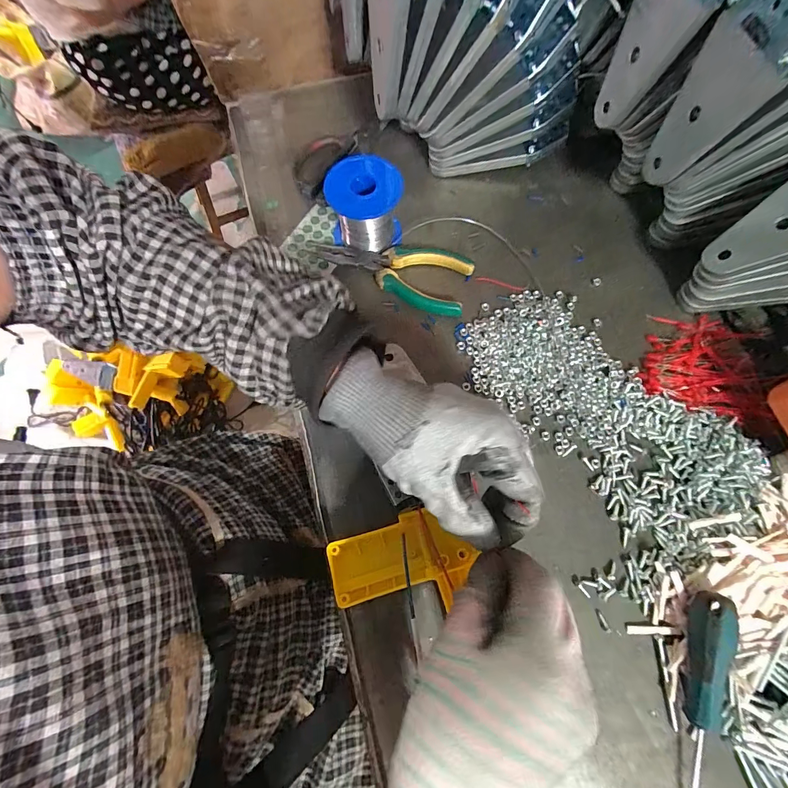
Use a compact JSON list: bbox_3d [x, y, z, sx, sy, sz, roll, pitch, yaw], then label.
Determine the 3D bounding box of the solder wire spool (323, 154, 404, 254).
[{"bbox_3d":[-0.026,-0.167,0.346,0.064,0.064,0.059,-4,72,-1],"label":"solder wire spool"}]

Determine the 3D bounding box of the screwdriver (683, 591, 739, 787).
[{"bbox_3d":[0.212,0.215,0.256,0.031,0.025,0.153,10,85,3],"label":"screwdriver"}]

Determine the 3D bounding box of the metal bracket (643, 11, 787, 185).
[{"bbox_3d":[0.211,-0.192,0.265,0.007,0.087,0.059,-14,71,-10],"label":"metal bracket"}]

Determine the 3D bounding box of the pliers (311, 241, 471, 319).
[{"bbox_3d":[-0.008,-0.120,0.360,0.157,0.014,0.059,18,73,6],"label":"pliers"}]

